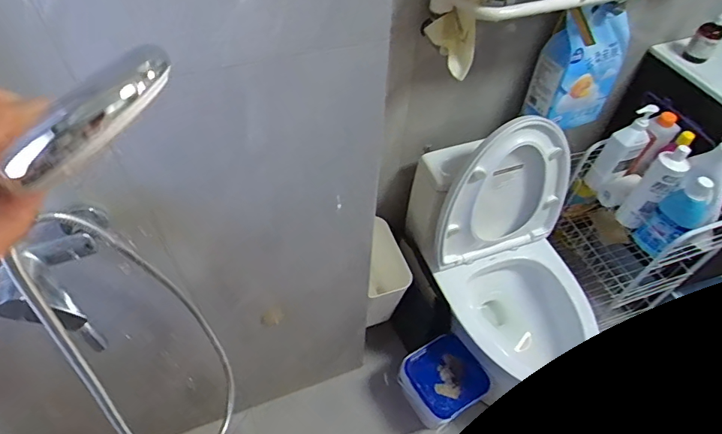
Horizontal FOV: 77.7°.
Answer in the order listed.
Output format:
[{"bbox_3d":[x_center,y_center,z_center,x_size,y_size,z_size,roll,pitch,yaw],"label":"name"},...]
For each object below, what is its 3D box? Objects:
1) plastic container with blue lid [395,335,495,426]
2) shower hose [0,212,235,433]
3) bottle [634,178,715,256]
[{"bbox_3d":[0.238,0.505,1.350,0.216,0.196,0.204,-25,56,-20],"label":"plastic container with blue lid"},{"bbox_3d":[-0.316,0.185,0.672,0.131,0.563,0.252,-15,53,-13],"label":"shower hose"},{"bbox_3d":[0.767,0.011,1.106,0.057,0.252,0.089,-33,59,-24],"label":"bottle"}]

